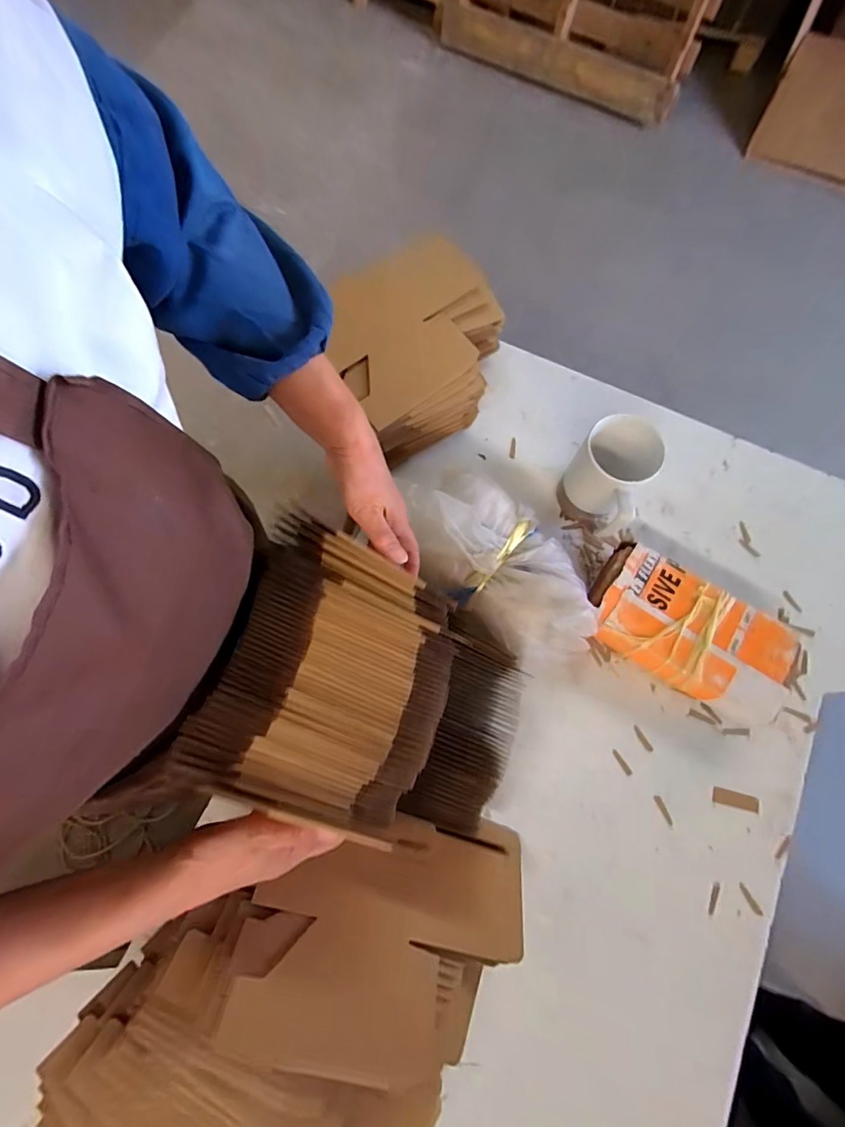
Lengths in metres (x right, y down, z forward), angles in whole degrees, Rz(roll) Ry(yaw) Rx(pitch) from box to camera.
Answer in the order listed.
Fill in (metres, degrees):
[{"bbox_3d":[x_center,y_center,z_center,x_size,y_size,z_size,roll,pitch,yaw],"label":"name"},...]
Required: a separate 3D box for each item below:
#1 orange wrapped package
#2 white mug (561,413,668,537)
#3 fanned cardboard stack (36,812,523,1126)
[{"bbox_3d":[0.312,0.081,0.544,0.223,0.056,0.119,31,77,8],"label":"orange wrapped package"},{"bbox_3d":[0.221,-0.099,0.538,0.097,0.106,0.094,37,77,11],"label":"white mug"},{"bbox_3d":[-0.090,0.421,0.406,0.428,0.127,0.260,-21,76,-6],"label":"fanned cardboard stack"}]

